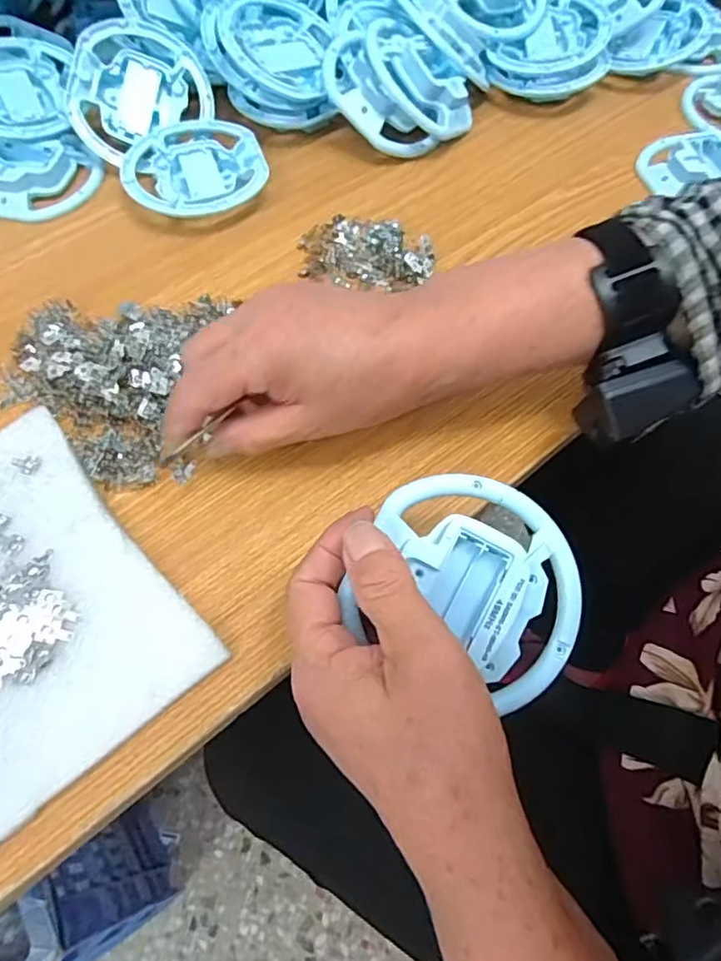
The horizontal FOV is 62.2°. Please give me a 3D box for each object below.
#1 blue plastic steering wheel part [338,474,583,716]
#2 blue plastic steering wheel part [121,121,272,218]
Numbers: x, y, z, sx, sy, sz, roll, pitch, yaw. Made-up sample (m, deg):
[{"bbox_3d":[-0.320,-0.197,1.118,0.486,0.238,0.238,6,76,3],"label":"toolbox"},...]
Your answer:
[{"bbox_3d":[0.051,0.042,0.254,0.096,0.022,0.083,27,77,-1],"label":"blue plastic steering wheel part"},{"bbox_3d":[-0.118,-0.222,0.437,0.098,0.027,0.100,-8,62,-4],"label":"blue plastic steering wheel part"}]

